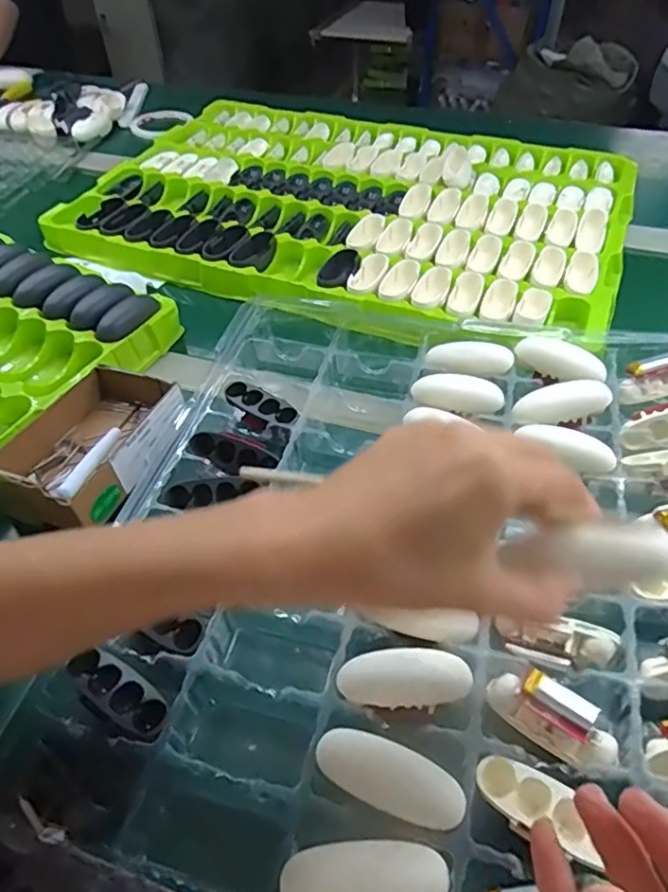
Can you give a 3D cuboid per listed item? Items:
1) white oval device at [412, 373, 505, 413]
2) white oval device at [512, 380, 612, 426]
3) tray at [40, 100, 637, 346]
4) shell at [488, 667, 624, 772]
[{"bbox_3d":[0.090,-0.039,0.428,0.064,0.016,0.021,2,48,3],"label":"white oval device"},{"bbox_3d":[0.160,-0.031,0.418,0.064,0.021,0.018,-12,45,15],"label":"white oval device"},{"bbox_3d":[0.023,-0.282,0.680,0.589,0.032,0.440,13,48,13],"label":"tray"},{"bbox_3d":[0.106,0.131,0.286,0.061,0.021,0.023,26,53,22],"label":"shell"}]

